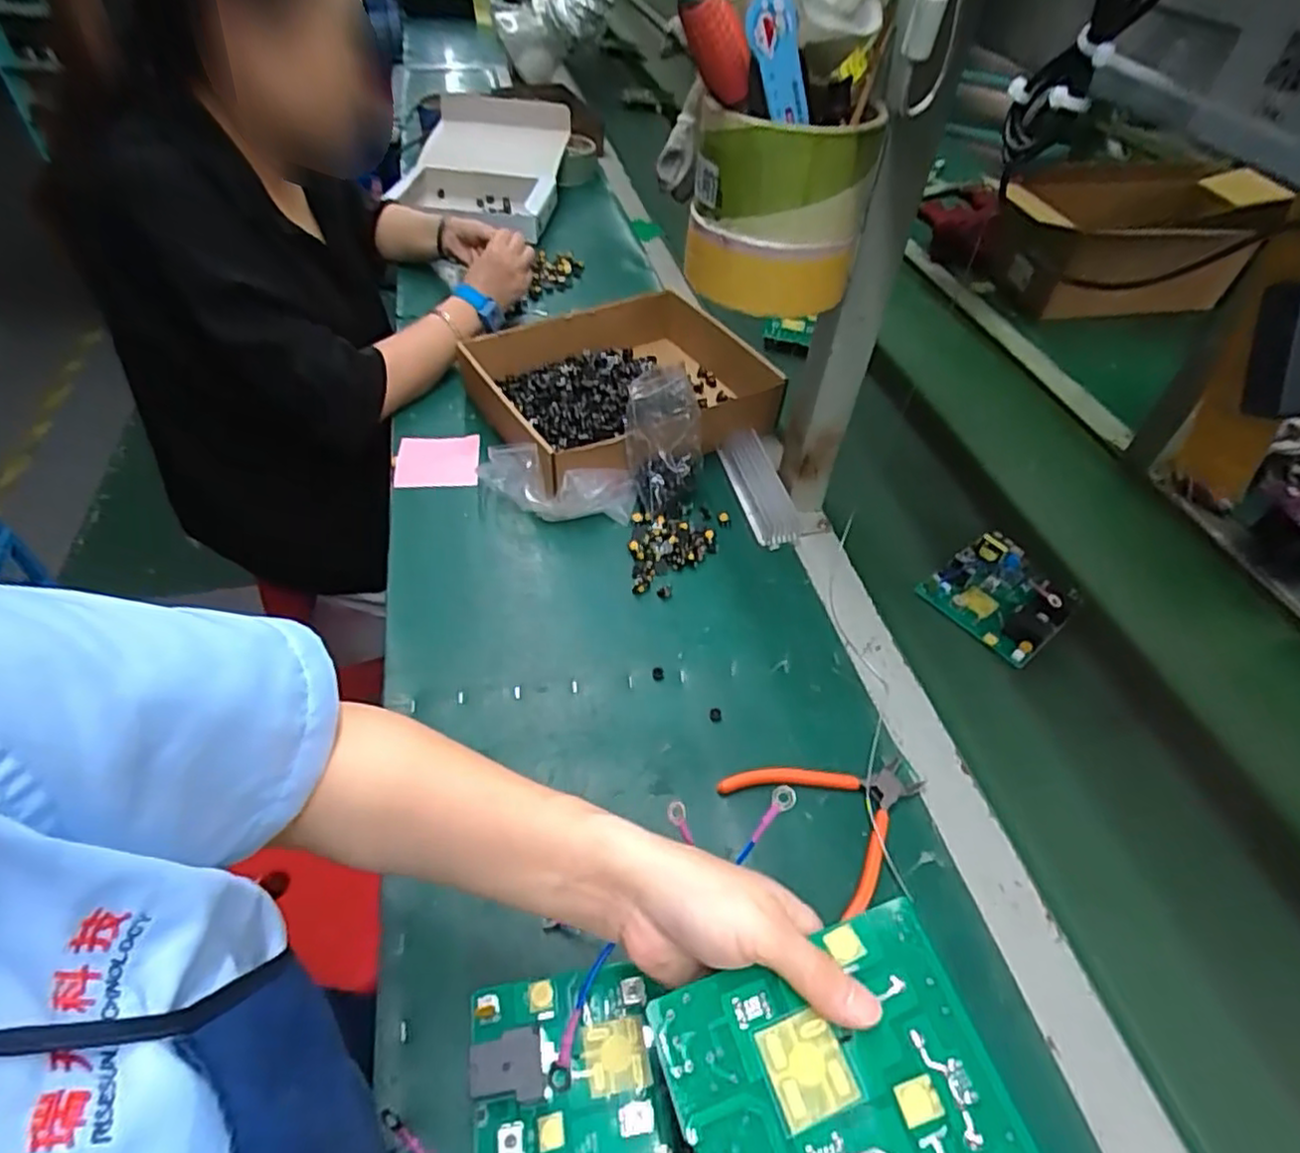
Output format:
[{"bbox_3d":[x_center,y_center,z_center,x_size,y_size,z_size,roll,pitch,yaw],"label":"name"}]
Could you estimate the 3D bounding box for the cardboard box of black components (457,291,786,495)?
[{"bbox_3d":[-0.019,-0.217,0.810,0.338,0.082,0.253,-19,51,-19],"label":"cardboard box of black components"}]

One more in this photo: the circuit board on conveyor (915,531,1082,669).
[{"bbox_3d":[0.341,0.013,0.662,0.118,0.023,0.112,-30,56,-27],"label":"circuit board on conveyor"}]

